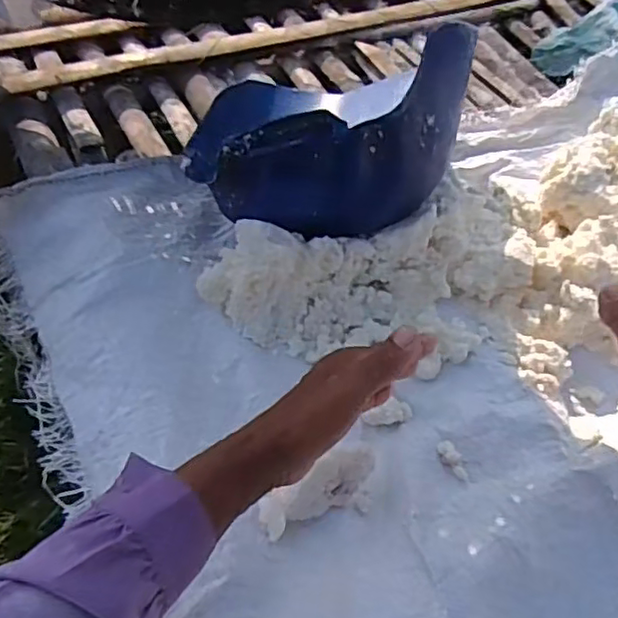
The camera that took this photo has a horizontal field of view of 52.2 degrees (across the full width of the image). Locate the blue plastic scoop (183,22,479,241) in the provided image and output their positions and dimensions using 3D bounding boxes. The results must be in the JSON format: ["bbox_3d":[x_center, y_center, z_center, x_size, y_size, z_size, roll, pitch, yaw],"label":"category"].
[{"bbox_3d":[0.021,-0.217,0.699,0.285,0.188,0.293,13,53,7],"label":"blue plastic scoop"}]

